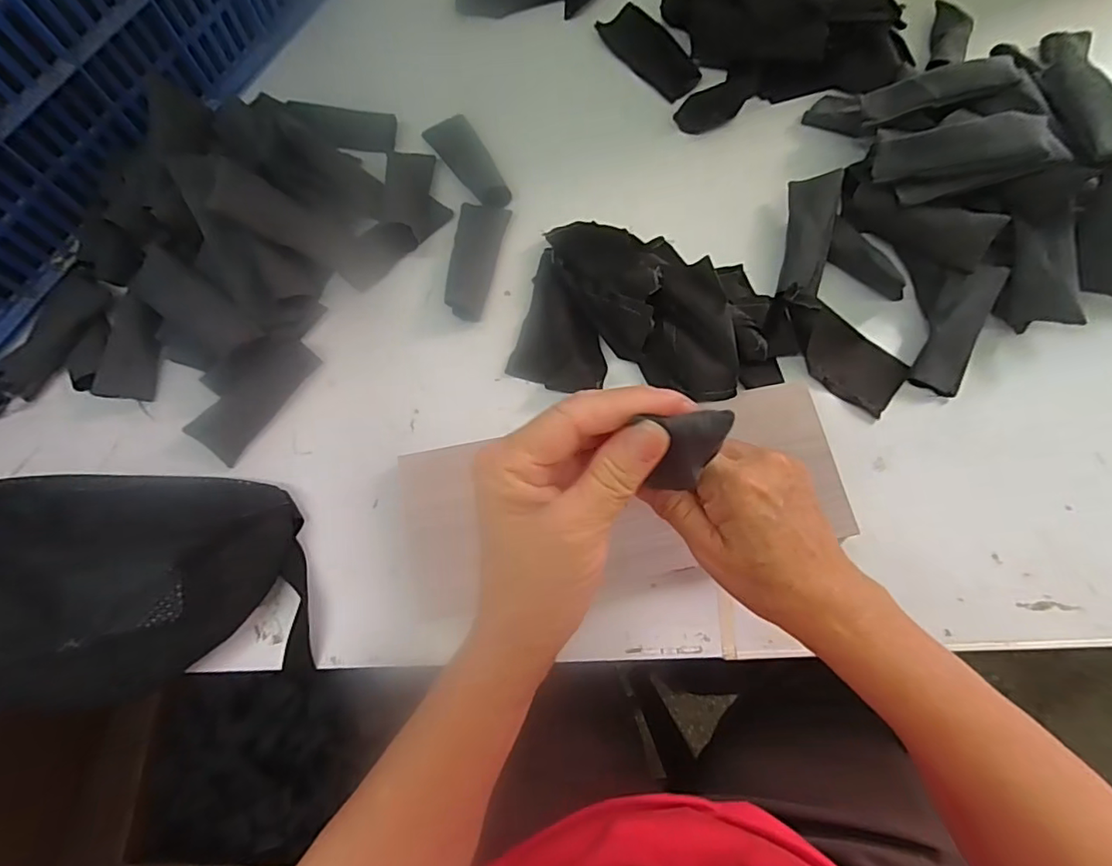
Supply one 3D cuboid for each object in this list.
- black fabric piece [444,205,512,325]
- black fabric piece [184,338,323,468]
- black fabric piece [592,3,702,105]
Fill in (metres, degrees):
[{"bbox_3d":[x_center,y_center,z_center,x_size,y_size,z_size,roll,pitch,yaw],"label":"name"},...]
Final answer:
[{"bbox_3d":[-0.068,-0.146,0.459,0.041,0.014,0.105,8,73,3],"label":"black fabric piece"},{"bbox_3d":[-0.232,-0.029,0.425,0.042,0.006,0.102,40,79,-9],"label":"black fabric piece"},{"bbox_3d":[0.090,-0.365,0.525,0.046,0.006,0.112,-37,77,11],"label":"black fabric piece"}]

